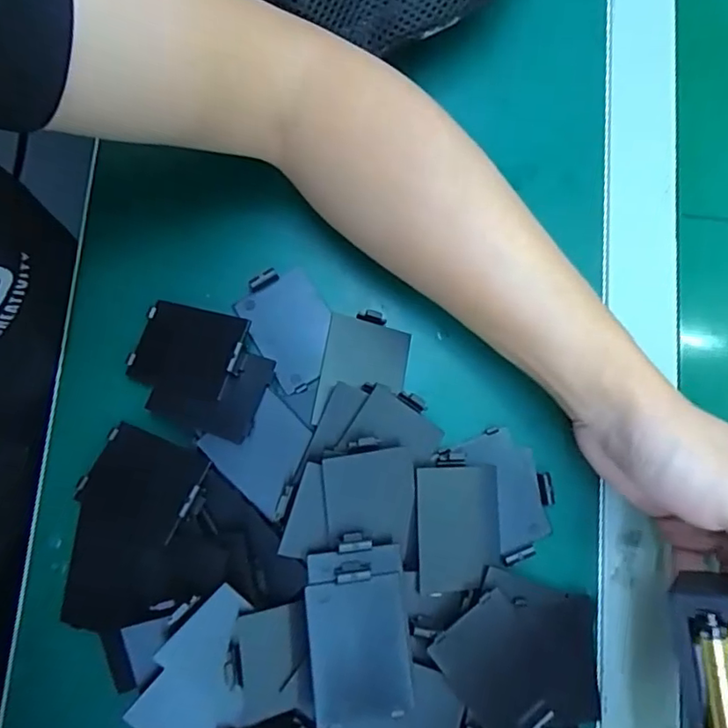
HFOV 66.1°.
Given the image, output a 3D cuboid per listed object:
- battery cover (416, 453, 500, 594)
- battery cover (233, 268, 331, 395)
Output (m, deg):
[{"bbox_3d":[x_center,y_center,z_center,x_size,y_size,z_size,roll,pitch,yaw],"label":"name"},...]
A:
[{"bbox_3d":[0.048,0.081,0.284,0.045,0.004,0.065,1,83,-18],"label":"battery cover"},{"bbox_3d":[-0.040,-0.021,0.307,0.043,0.007,0.063,-31,83,-5],"label":"battery cover"}]

